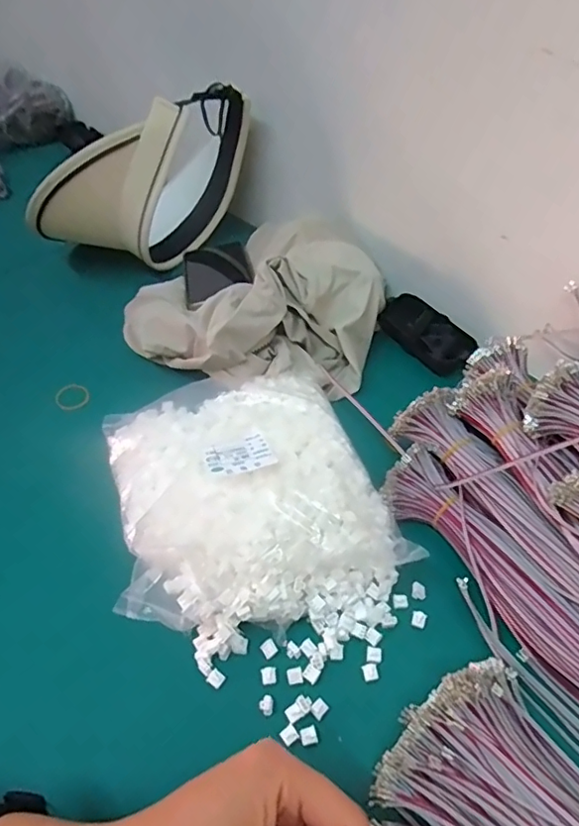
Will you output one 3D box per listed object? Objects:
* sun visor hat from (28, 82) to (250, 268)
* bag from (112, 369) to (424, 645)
[{"bbox_3d":[-0.162,-0.256,0.640,0.153,0.185,0.229,23,53,22],"label":"sun visor hat"},{"bbox_3d":[-0.034,0.054,0.422,0.192,0.044,0.204,-15,49,-11],"label":"bag"}]

